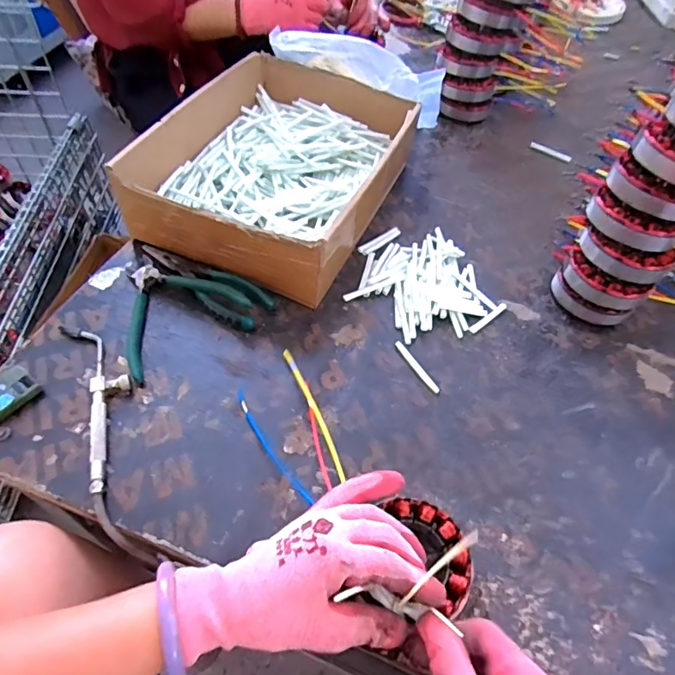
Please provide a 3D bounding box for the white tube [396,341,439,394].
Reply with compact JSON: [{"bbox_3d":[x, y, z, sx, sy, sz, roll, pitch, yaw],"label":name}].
[{"bbox_3d":[0.078,0.028,0.484,0.008,0.004,0.066,-24,58,-21],"label":"white tube"}]

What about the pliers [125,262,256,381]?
[{"bbox_3d":[-0.166,-0.033,0.481,0.123,0.026,0.115,-31,61,-25],"label":"pliers"}]

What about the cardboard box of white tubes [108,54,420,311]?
[{"bbox_3d":[-0.065,-0.206,0.593,0.241,0.096,0.327,22,54,11],"label":"cardboard box of white tubes"}]

